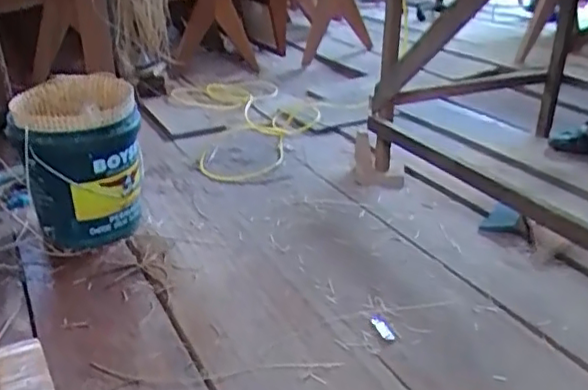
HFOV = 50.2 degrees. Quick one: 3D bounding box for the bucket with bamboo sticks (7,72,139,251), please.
[{"bbox_3d":[-0.530,-0.077,1.590,0.280,0.366,0.282,0,28,0],"label":"bucket with bamboo sticks"}]

